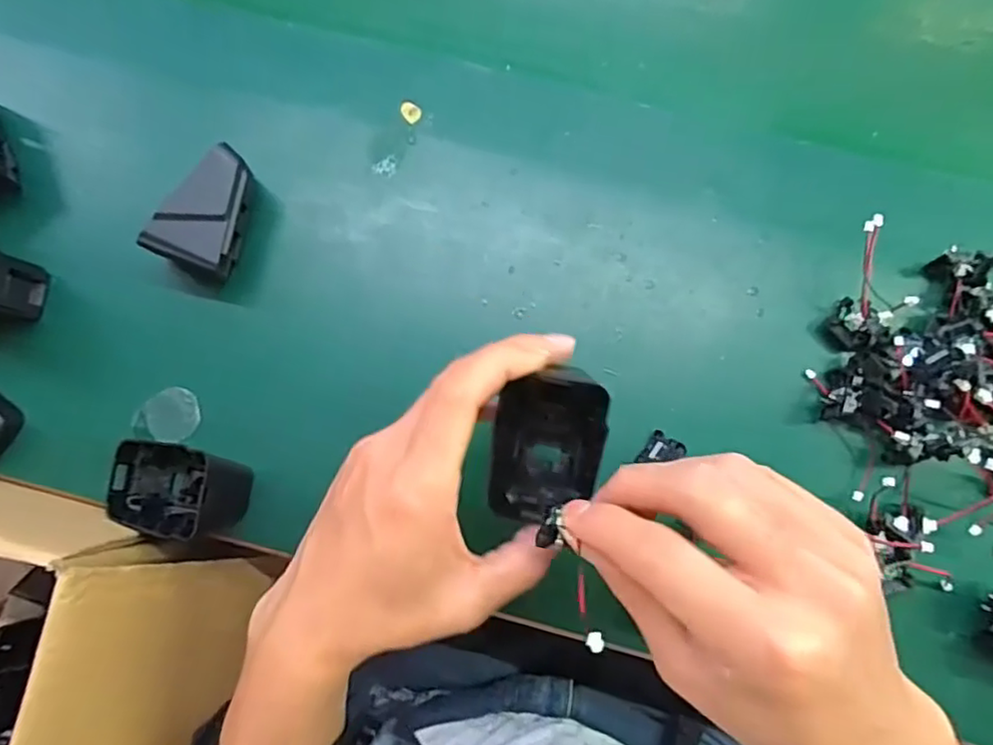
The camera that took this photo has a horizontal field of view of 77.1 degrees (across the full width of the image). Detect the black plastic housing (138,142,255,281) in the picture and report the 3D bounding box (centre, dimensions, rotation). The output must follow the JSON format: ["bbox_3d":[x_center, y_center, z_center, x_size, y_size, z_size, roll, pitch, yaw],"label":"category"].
[{"bbox_3d":[-0.152,-0.084,0.333,0.031,0.041,0.062,22,82,2],"label":"black plastic housing"}]

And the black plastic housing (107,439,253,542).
[{"bbox_3d":[-0.167,0.062,0.327,0.067,0.036,0.044,4,79,21],"label":"black plastic housing"}]

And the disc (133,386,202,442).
[{"bbox_3d":[-0.181,0.023,0.343,0.033,0.006,0.029,10,82,0],"label":"disc"}]

